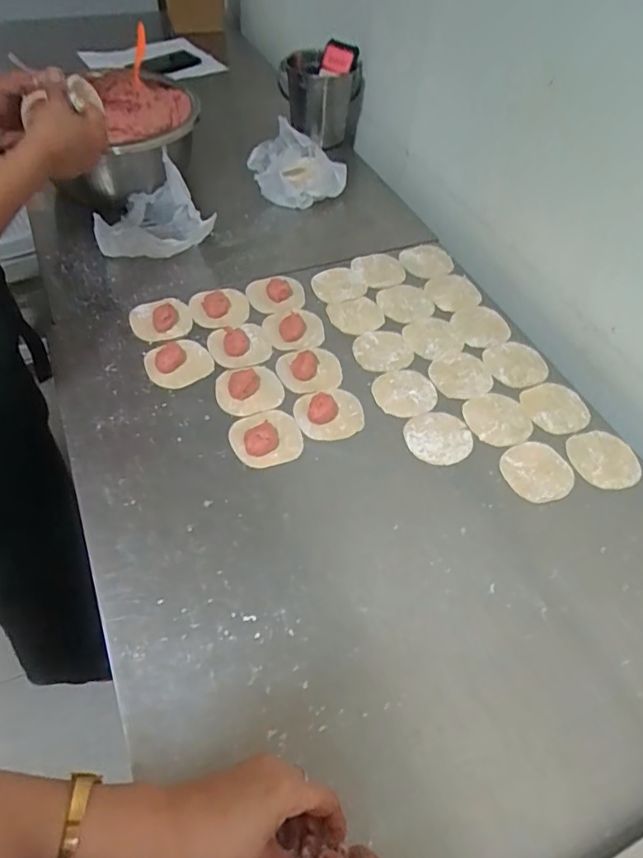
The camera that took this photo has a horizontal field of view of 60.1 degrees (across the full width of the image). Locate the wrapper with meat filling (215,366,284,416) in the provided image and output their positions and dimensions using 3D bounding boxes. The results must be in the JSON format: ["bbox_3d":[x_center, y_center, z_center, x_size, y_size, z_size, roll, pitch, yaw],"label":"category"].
[{"bbox_3d":[-0.088,-0.052,0.674,0.078,0.018,0.069,-11,56,-12],"label":"wrapper with meat filling"}]

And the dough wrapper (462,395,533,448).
[{"bbox_3d":[0.214,-0.013,0.672,0.076,0.004,0.075,2,54,-3],"label":"dough wrapper"}]

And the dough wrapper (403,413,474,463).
[{"bbox_3d":[0.137,0.010,0.654,0.078,0.004,0.070,-13,59,-15],"label":"dough wrapper"}]

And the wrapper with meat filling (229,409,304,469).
[{"bbox_3d":[-0.062,0.005,0.631,0.078,0.023,0.073,2,54,-3],"label":"wrapper with meat filling"}]

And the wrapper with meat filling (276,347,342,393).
[{"bbox_3d":[-0.014,-0.075,0.705,0.080,0.012,0.068,-14,57,-14],"label":"wrapper with meat filling"}]

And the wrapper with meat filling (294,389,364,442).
[{"bbox_3d":[0.011,-0.024,0.656,0.082,0.021,0.072,-14,57,-14],"label":"wrapper with meat filling"}]

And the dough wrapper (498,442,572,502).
[{"bbox_3d":[0.244,0.048,0.630,0.078,0.004,0.073,2,54,-3],"label":"dough wrapper"}]

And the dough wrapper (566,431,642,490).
[{"bbox_3d":[0.327,0.036,0.644,0.074,0.004,0.074,0,56,0],"label":"dough wrapper"}]

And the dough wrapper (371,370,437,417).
[{"bbox_3d":[0.104,-0.045,0.694,0.076,0.005,0.073,2,54,-3],"label":"dough wrapper"}]

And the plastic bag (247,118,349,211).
[{"bbox_3d":[-0.038,-0.427,0.904,0.155,0.112,0.093,-1,55,-5],"label":"plastic bag"}]

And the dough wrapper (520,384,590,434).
[{"bbox_3d":[0.292,-0.026,0.689,0.077,0.005,0.073,2,54,-3],"label":"dough wrapper"}]

